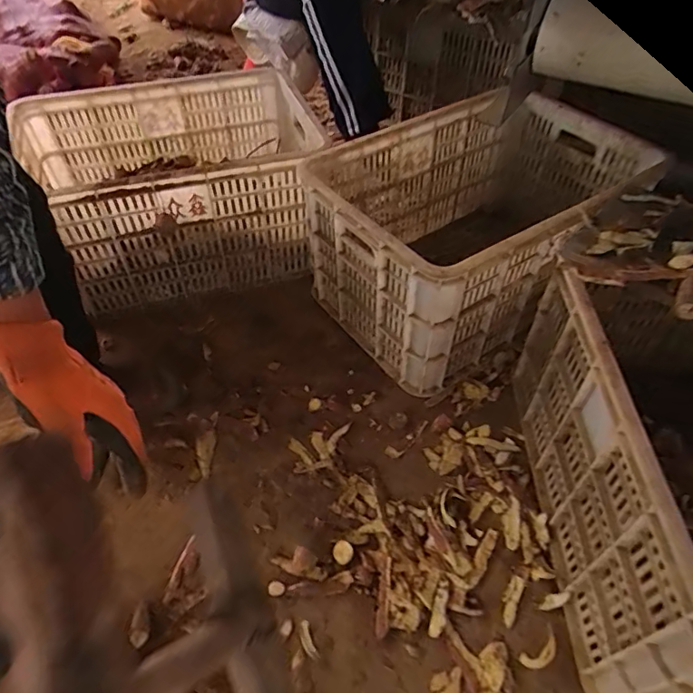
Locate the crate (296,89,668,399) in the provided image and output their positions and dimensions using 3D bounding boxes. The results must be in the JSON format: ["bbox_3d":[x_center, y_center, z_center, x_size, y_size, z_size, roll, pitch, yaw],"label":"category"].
[{"bbox_3d":[0.245,-0.235,0.945,0.589,0.282,0.396,-30,55,-24],"label":"crate"}]

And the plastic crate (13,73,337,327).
[{"bbox_3d":[-0.302,-0.319,1.028,0.449,0.282,0.378,-13,49,-11],"label":"plastic crate"}]

